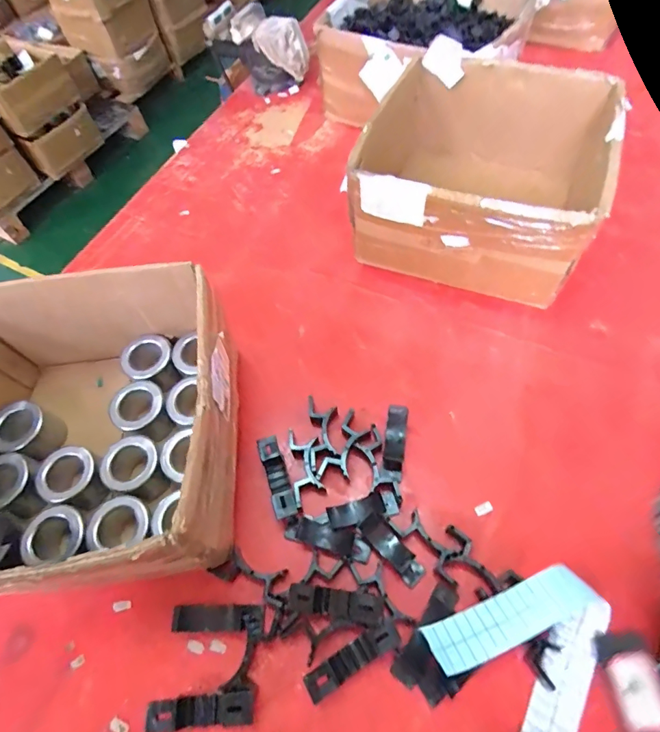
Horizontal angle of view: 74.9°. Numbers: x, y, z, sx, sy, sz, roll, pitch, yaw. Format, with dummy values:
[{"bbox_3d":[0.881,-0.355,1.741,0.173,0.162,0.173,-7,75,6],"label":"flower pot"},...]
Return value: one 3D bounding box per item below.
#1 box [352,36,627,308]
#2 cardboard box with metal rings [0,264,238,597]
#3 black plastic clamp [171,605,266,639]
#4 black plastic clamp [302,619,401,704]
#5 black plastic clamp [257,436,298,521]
[{"bbox_3d":[0.232,-0.299,0.678,0.329,0.169,0.338,18,63,13],"label":"box"},{"bbox_3d":[-0.279,0.079,0.510,0.329,0.199,0.323,-8,61,-1],"label":"cardboard box with metal rings"},{"bbox_3d":[-0.122,0.276,0.465,0.100,0.026,0.030,-2,61,3],"label":"black plastic clamp"},{"bbox_3d":[0.024,0.294,0.434,0.100,0.037,0.026,-27,63,-11],"label":"black plastic clamp"},{"bbox_3d":[-0.064,0.139,0.532,0.025,0.035,0.100,-18,61,-6],"label":"black plastic clamp"}]

